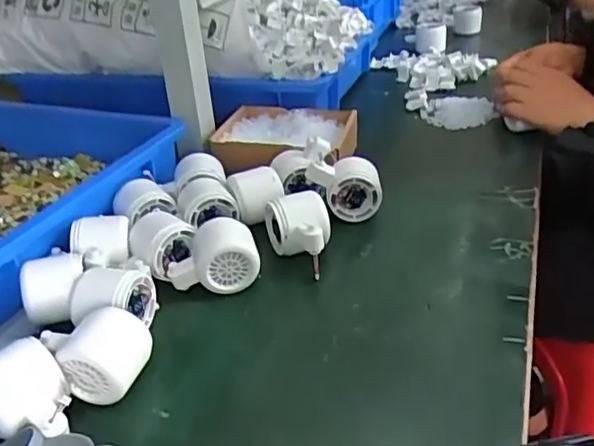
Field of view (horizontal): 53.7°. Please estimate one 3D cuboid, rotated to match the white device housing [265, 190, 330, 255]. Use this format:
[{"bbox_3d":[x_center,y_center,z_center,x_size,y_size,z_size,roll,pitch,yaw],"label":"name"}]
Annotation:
[{"bbox_3d":[0.003,0.010,0.582,0.061,0.058,0.074,-9,30,-5],"label":"white device housing"}]

